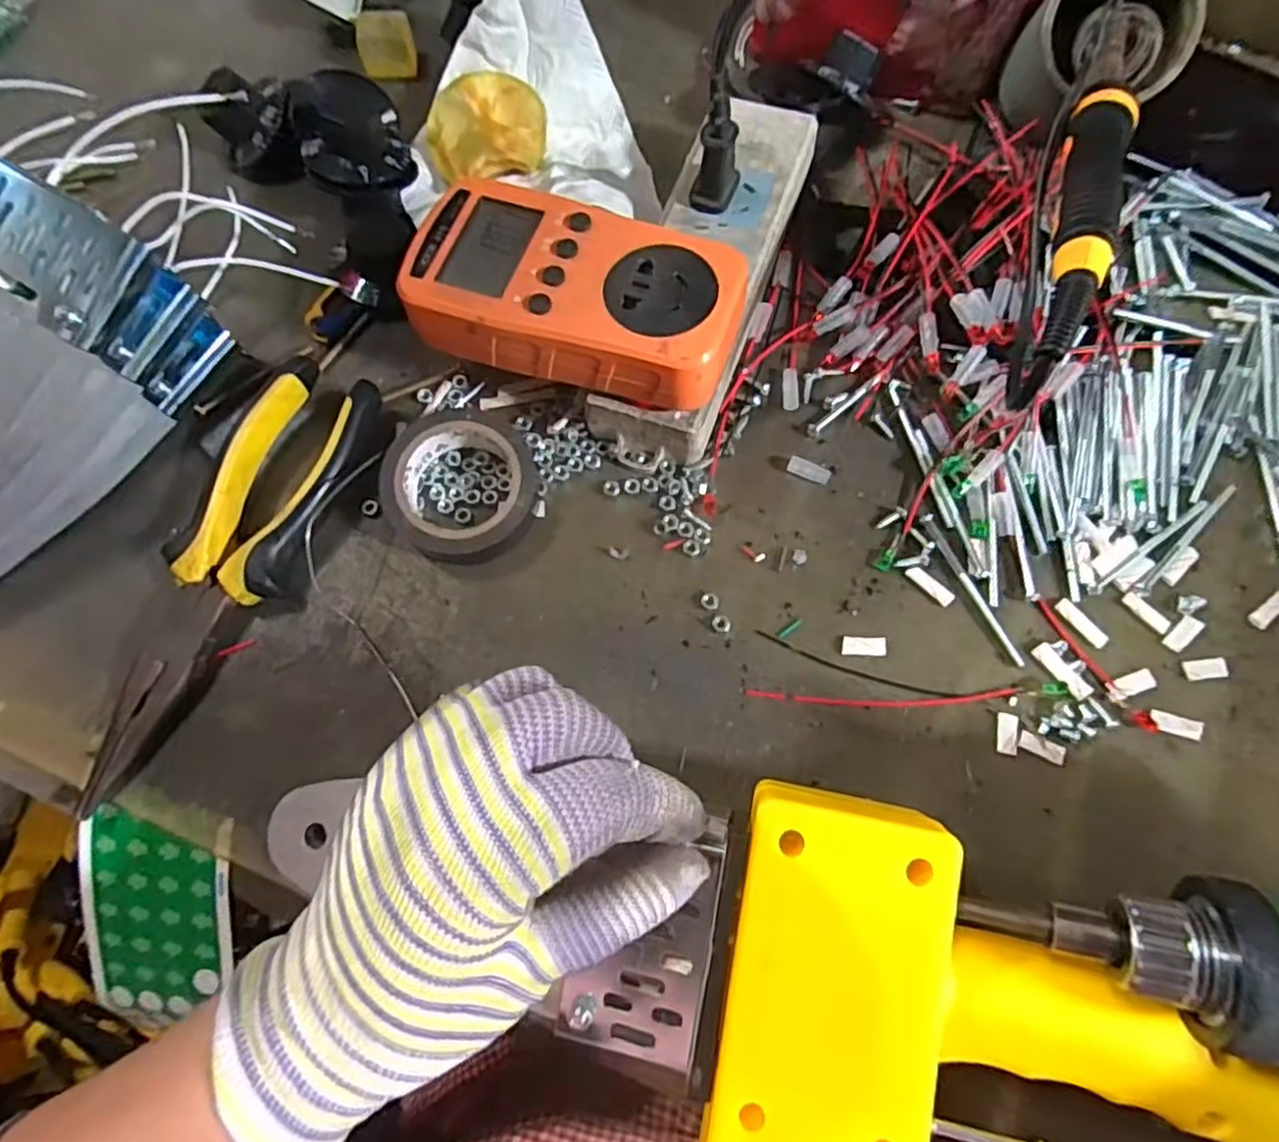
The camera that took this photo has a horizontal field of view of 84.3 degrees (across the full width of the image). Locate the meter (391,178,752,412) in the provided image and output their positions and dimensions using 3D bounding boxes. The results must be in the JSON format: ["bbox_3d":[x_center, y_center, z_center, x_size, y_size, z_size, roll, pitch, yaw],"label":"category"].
[{"bbox_3d":[-0.025,-0.107,0.275,0.126,0.029,0.070,18,73,6],"label":"meter"}]

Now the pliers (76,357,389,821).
[{"bbox_3d":[-0.165,0.001,0.285,0.047,0.024,0.186,23,74,7],"label":"pliers"}]

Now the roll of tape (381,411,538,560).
[{"bbox_3d":[-0.076,-0.035,0.297,0.057,0.024,0.060,0,72,0],"label":"roll of tape"}]

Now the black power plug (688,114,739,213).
[{"bbox_3d":[0.034,-0.176,0.305,0.017,0.035,0.024,16,73,5],"label":"black power plug"}]

